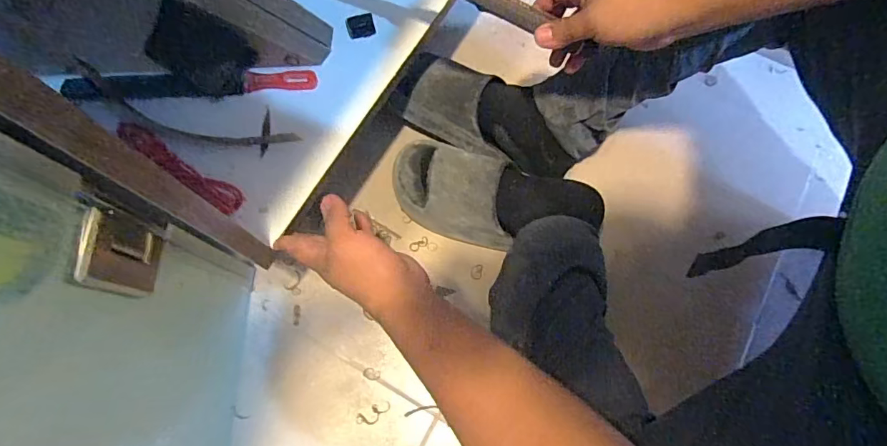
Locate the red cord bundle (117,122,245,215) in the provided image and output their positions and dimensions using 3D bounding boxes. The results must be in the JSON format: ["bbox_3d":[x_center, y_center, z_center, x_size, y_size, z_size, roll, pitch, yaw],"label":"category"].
[{"bbox_3d":[-0.273,-0.061,0.490,0.151,0.022,0.026,34,75,10],"label":"red cord bundle"}]

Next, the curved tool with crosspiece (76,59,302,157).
[{"bbox_3d":[-0.282,-0.119,0.516,0.254,0.017,0.058,13,73,4],"label":"curved tool with crosspiece"}]

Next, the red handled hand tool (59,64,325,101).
[{"bbox_3d":[-0.283,-0.157,0.529,0.275,0.012,0.032,-5,72,-2],"label":"red handled hand tool"}]

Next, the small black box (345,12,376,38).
[{"bbox_3d":[-0.098,-0.234,0.561,0.033,0.007,0.030,-16,73,-5],"label":"small black box"}]

